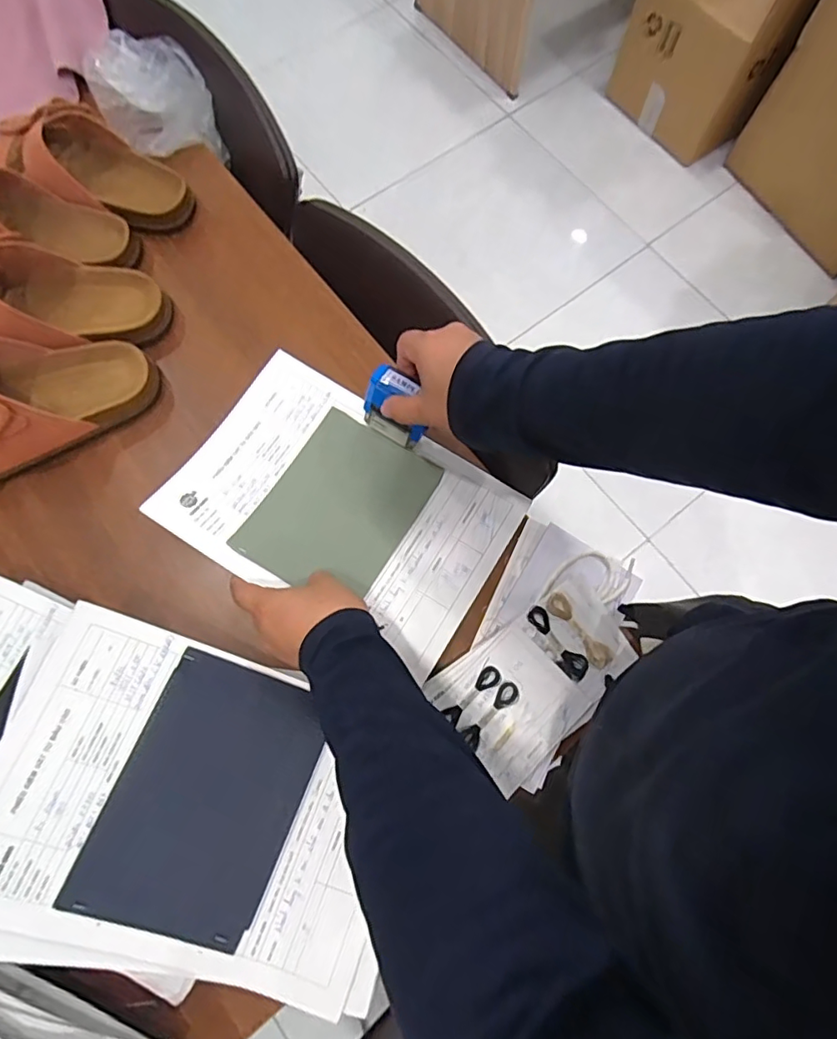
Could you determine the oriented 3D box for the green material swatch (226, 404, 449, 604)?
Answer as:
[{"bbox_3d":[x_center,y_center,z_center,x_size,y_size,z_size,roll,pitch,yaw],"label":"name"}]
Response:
[{"bbox_3d":[-0.073,-0.013,0.513,0.130,0.019,0.163,30,76,8],"label":"green material swatch"}]

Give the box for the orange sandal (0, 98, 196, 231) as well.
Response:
[{"bbox_3d":[-0.344,-0.371,0.571,0.211,0.070,0.096,22,75,-7],"label":"orange sandal"}]

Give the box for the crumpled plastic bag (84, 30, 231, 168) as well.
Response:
[{"bbox_3d":[-0.287,-0.462,0.604,0.115,0.094,0.065,-10,75,-3],"label":"crumpled plastic bag"}]

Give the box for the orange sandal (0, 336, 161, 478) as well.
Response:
[{"bbox_3d":[-0.373,-0.111,0.501,0.236,0.091,0.103,-29,76,-8],"label":"orange sandal"}]

